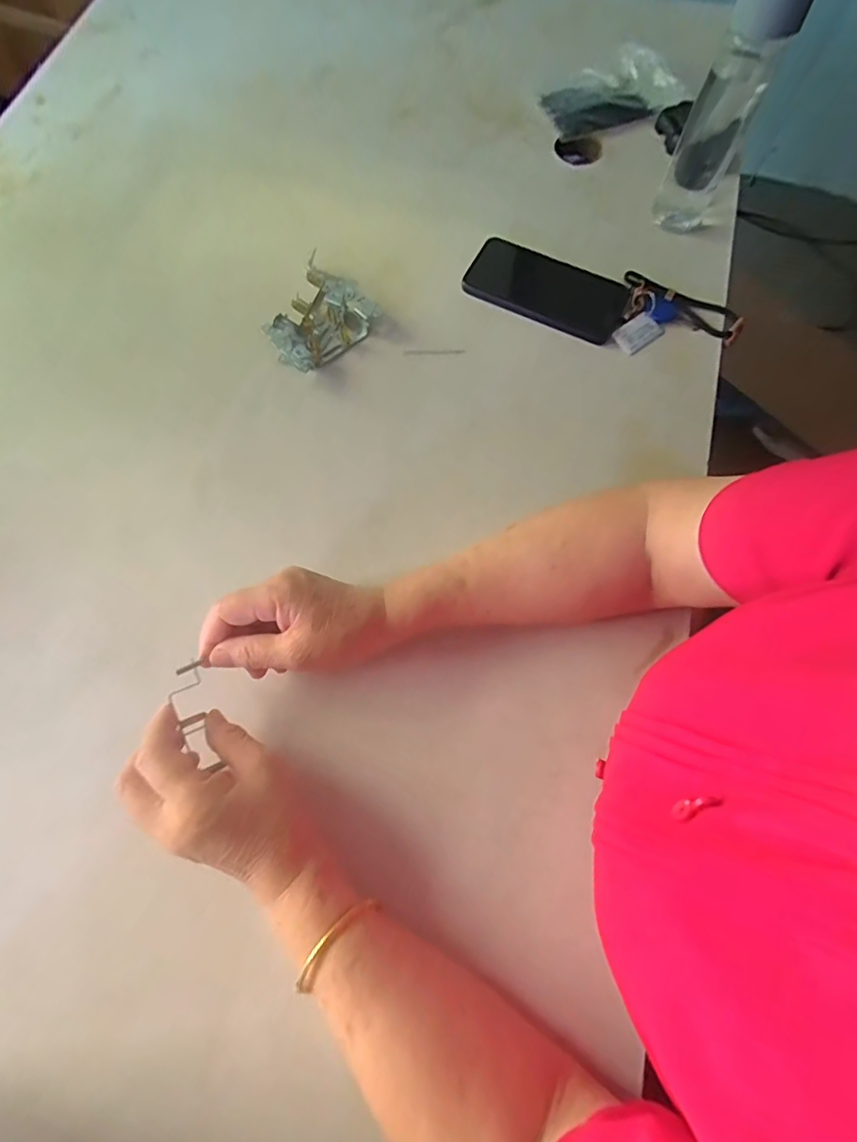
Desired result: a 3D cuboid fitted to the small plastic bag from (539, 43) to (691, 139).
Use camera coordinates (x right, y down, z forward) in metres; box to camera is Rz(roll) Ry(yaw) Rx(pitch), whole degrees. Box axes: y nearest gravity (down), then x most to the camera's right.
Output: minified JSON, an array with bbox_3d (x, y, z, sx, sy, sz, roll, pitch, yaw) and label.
[{"bbox_3d":[0.224,-0.589,0.628,0.160,0.030,0.092,-12,72,-3],"label":"small plastic bag"}]

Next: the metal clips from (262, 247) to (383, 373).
[{"bbox_3d":[-0.119,-0.260,0.527,0.098,0.034,0.115,43,77,13],"label":"metal clips"}]

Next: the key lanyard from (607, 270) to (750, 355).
[{"bbox_3d":[0.257,-0.256,0.527,0.120,0.015,0.092,15,72,5],"label":"key lanyard"}]

